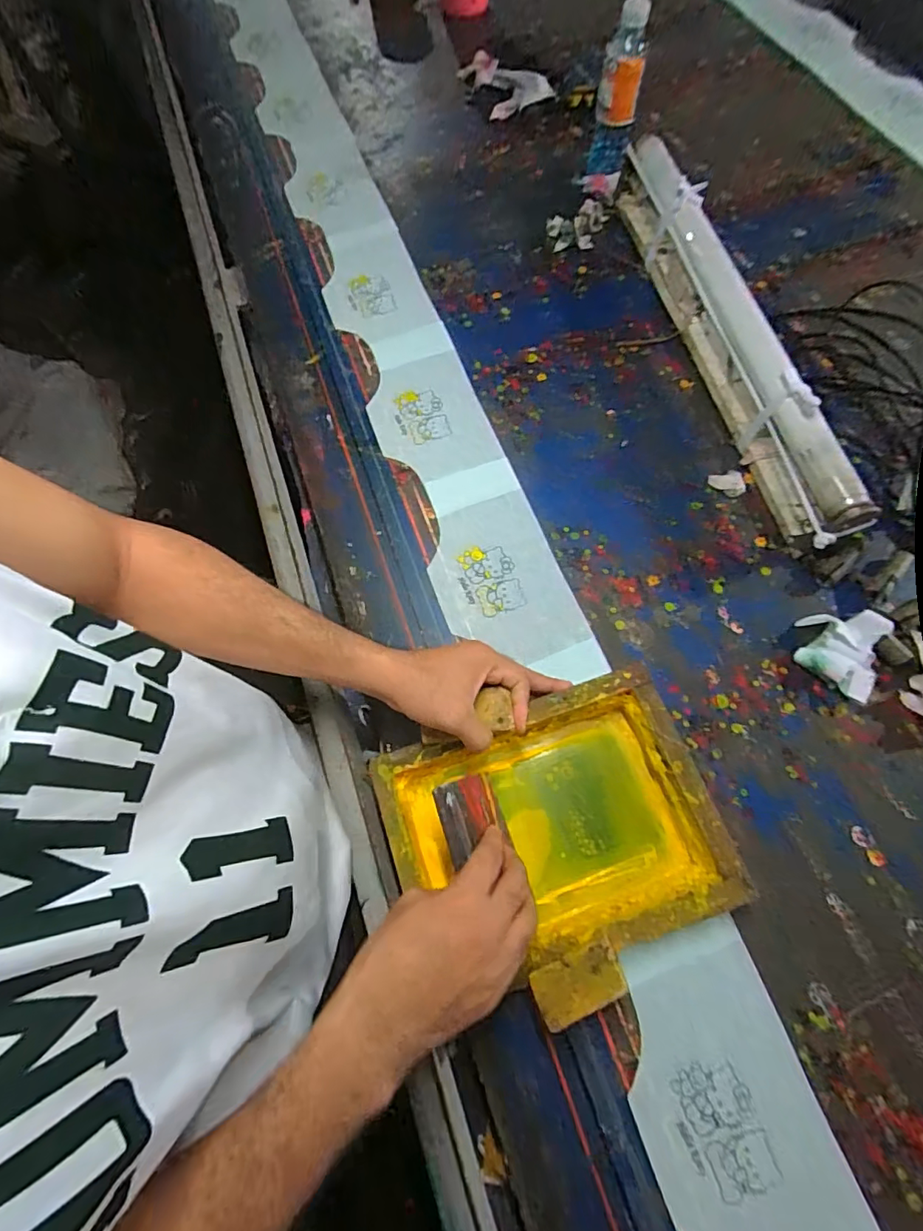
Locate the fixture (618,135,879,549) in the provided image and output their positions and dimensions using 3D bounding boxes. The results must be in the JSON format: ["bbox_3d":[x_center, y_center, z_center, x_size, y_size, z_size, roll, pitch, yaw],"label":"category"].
[{"bbox_3d":[0.309,-0.359,0.608,0.051,0.093,0.610,-11,69,-3],"label":"fixture"}]

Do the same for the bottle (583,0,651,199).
[{"bbox_3d":[0.205,-0.679,0.675,0.051,0.174,0.051,10,70,5],"label":"bottle"}]

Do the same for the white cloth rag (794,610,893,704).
[{"bbox_3d":[0.367,0.032,0.493,0.065,0.031,0.087,22,71,9],"label":"white cloth rag"}]

